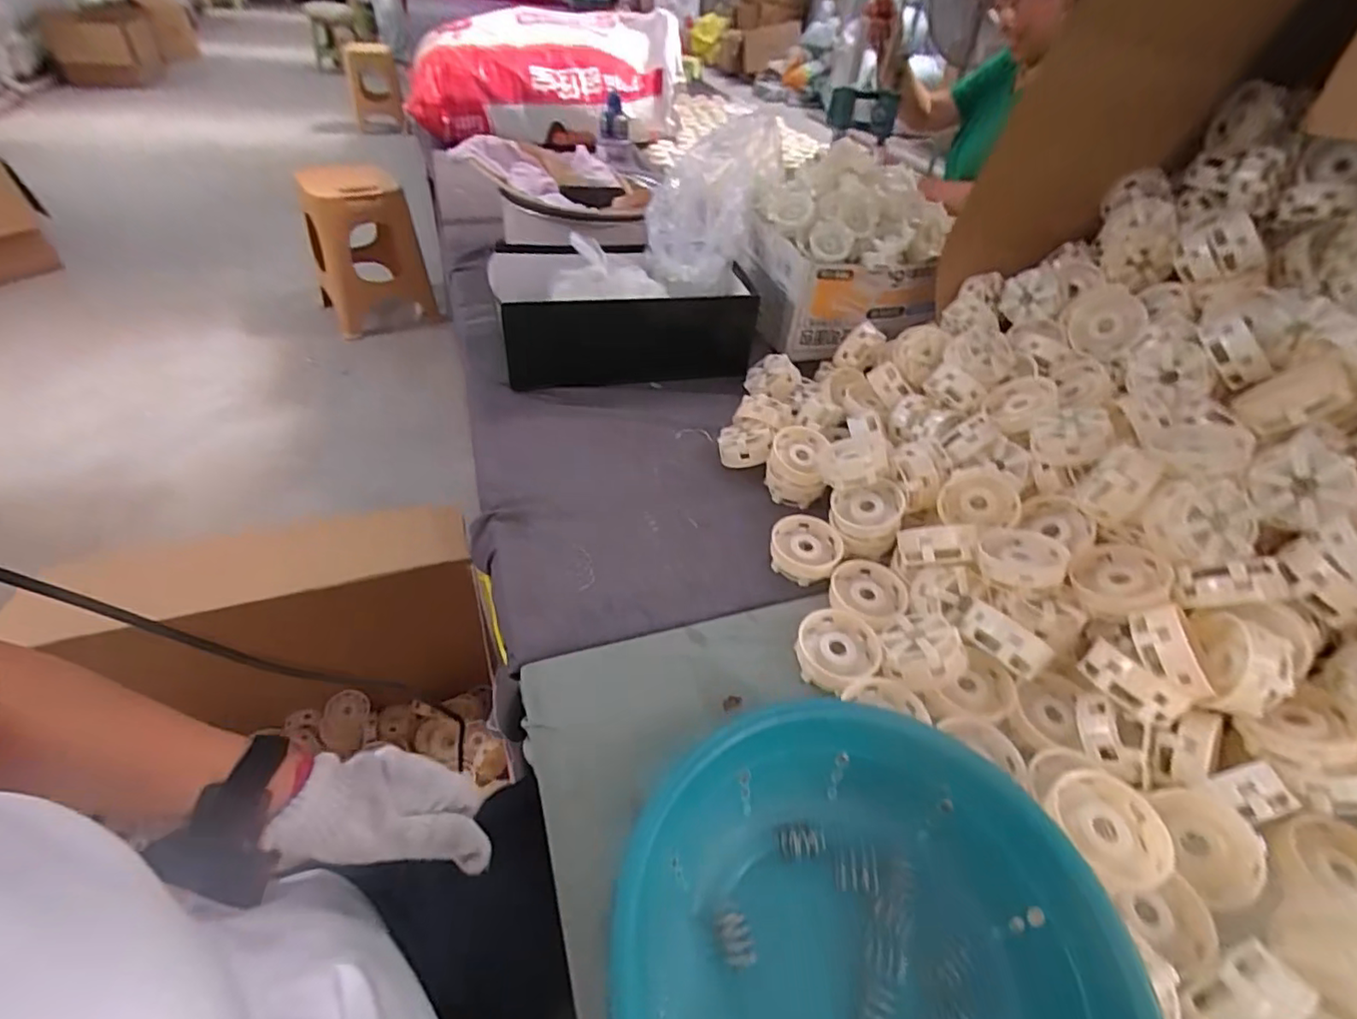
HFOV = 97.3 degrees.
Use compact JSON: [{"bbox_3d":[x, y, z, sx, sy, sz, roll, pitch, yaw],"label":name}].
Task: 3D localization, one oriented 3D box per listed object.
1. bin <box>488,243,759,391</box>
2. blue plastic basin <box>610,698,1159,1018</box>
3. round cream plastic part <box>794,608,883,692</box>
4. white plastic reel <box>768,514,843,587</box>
[{"bbox_3d":[-0.084,-0.287,0.842,0.336,0.113,0.217,-8,46,-13],"label":"bin"},{"bbox_3d":[0.100,0.253,0.330,0.258,0.090,0.255,2,45,-2],"label":"blue plastic basin"},{"bbox_3d":[0.131,0.120,0.500,0.066,0.027,0.073,30,50,24],"label":"round cream plastic part"},{"bbox_3d":[0.122,0.038,0.577,0.065,0.027,0.067,2,45,-2],"label":"white plastic reel"}]

